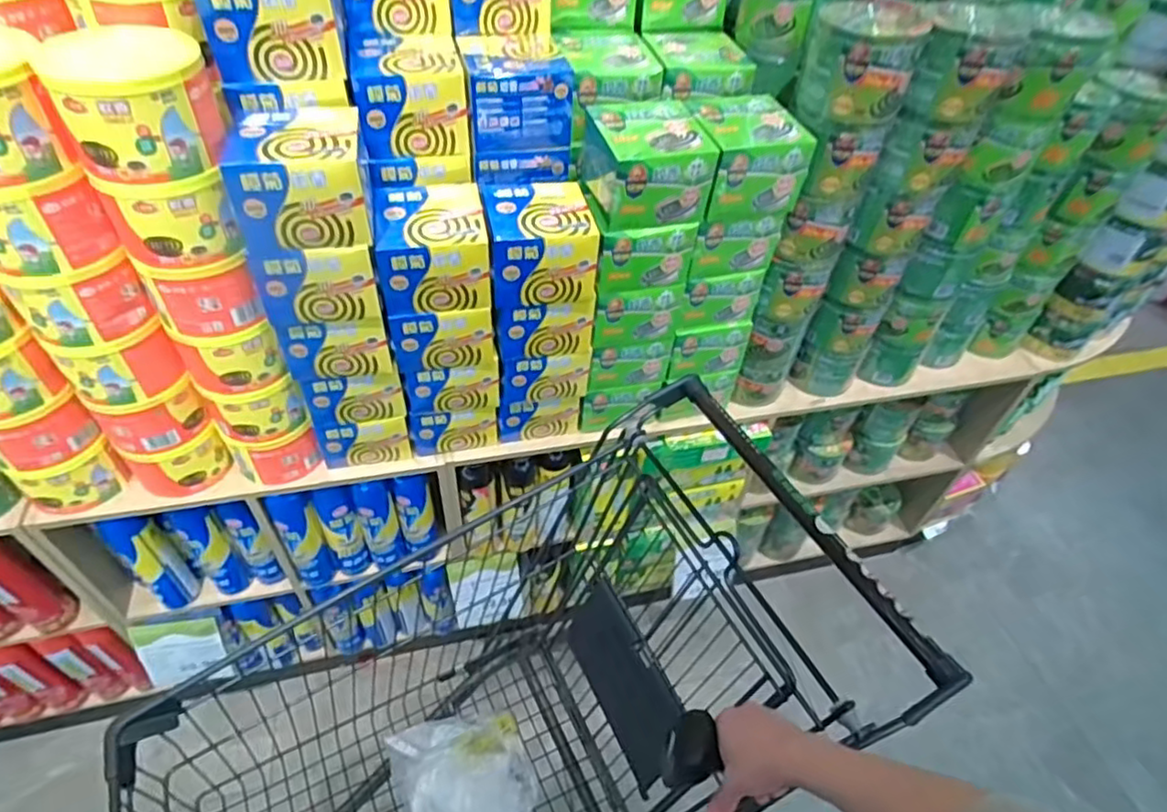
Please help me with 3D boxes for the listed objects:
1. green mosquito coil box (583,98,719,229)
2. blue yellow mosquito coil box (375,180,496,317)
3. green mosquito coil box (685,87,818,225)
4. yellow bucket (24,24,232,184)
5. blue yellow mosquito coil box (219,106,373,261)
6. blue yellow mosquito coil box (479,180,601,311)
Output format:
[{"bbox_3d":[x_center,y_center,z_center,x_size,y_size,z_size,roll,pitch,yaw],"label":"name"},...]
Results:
[{"bbox_3d":[0.078,-0.322,0.843,0.136,0.108,0.160,-11,47,-13],"label":"green mosquito coil box"},{"bbox_3d":[-0.200,-0.210,0.849,0.136,0.109,0.141,-9,47,-12],"label":"blue yellow mosquito coil box"},{"bbox_3d":[0.210,-0.345,0.879,0.130,0.114,0.153,-10,47,-13],"label":"green mosquito coil box"},{"bbox_3d":[-0.449,-0.304,0.644,0.132,0.110,0.132,-27,53,-26],"label":"yellow bucket"},{"bbox_3d":[-0.324,-0.262,0.734,0.142,0.109,0.143,-8,46,-10],"label":"blue yellow mosquito coil box"},{"bbox_3d":[-0.060,-0.225,0.883,0.141,0.120,0.154,-7,46,-10],"label":"blue yellow mosquito coil box"}]

